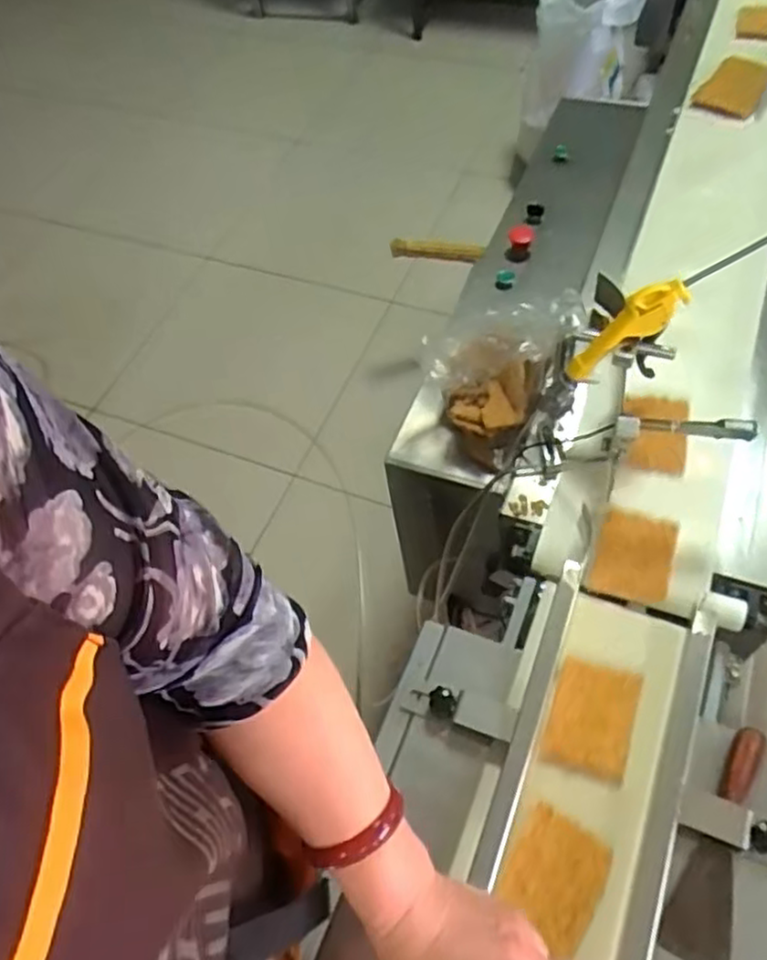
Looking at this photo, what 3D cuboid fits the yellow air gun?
[{"bbox_3d":[0.235,-0.144,0.691,0.051,0.138,0.021,11,53,-35],"label":"yellow air gun"}]

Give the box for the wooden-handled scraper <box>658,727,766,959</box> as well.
[{"bbox_3d":[0.262,0.282,0.555,0.045,0.024,0.180,17,62,16],"label":"wooden-handled scraper"}]

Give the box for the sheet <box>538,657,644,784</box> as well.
[{"bbox_3d":[0.181,0.205,0.611,0.067,0.012,0.091,17,61,9],"label":"sheet"}]

